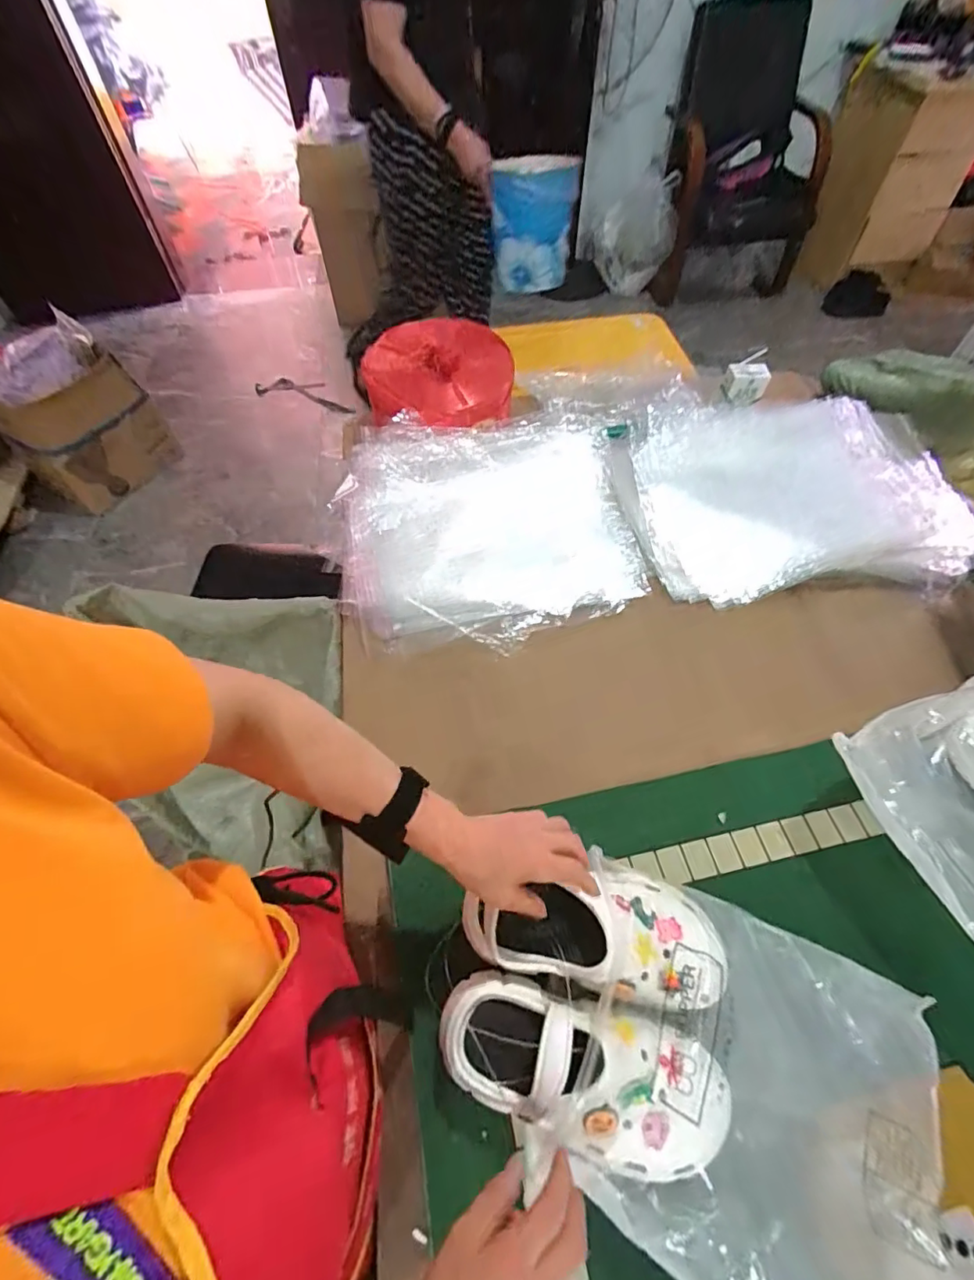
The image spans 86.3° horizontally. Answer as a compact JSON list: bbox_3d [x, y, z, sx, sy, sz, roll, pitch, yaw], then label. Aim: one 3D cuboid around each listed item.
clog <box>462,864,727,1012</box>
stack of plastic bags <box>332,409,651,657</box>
[{"bbox_3d":[0.098,0.271,0.488,0.230,0.087,0.112,0,58,5],"label":"clog"},{"bbox_3d":[0.009,-0.186,0.822,0.479,0.062,0.402,-15,69,-8],"label":"stack of plastic bags"}]

